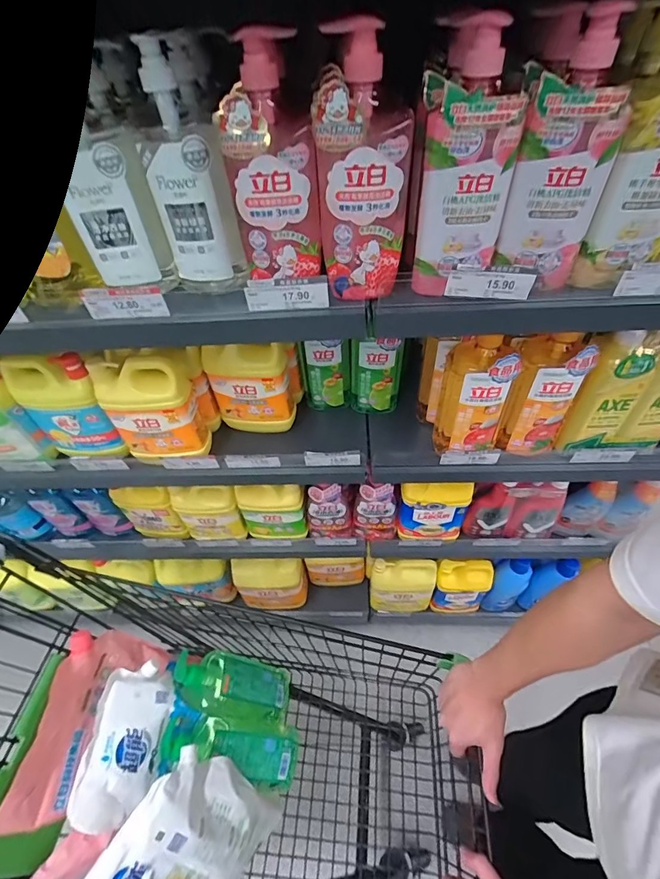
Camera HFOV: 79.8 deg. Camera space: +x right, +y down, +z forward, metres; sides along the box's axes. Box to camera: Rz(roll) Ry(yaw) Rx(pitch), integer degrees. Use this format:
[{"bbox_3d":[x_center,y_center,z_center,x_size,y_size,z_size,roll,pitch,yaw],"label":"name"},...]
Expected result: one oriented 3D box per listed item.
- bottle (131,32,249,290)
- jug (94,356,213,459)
[{"bbox_3d":[-0.169,-0.295,0.467,0.090,0.238,0.063,-15,47,-7],"label":"bottle"},{"bbox_3d":[-0.306,-0.058,0.688,0.138,0.198,0.073,-1,47,6],"label":"jug"}]

